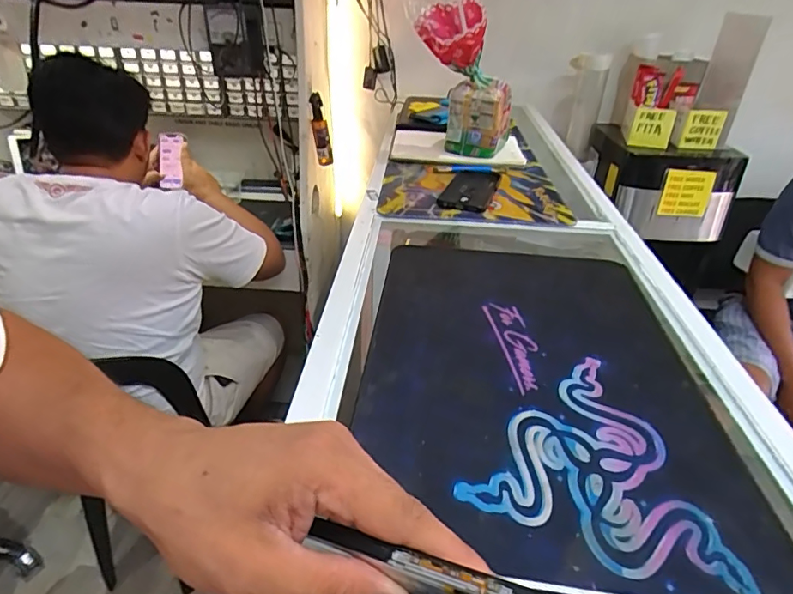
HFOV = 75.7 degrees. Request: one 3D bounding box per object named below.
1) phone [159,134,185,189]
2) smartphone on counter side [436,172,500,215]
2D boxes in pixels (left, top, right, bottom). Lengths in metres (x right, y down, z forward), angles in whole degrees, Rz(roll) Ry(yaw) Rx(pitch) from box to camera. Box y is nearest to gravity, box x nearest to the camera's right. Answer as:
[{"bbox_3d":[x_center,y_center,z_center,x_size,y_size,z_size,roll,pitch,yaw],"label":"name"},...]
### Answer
[{"bbox_3d":[-0.588,-0.352,1.323,0.066,0.138,0.015,14,13,19],"label":"phone"},{"bbox_3d":[0.127,-0.182,0.865,0.078,0.013,0.196,11,33,15],"label":"smartphone on counter side"}]

